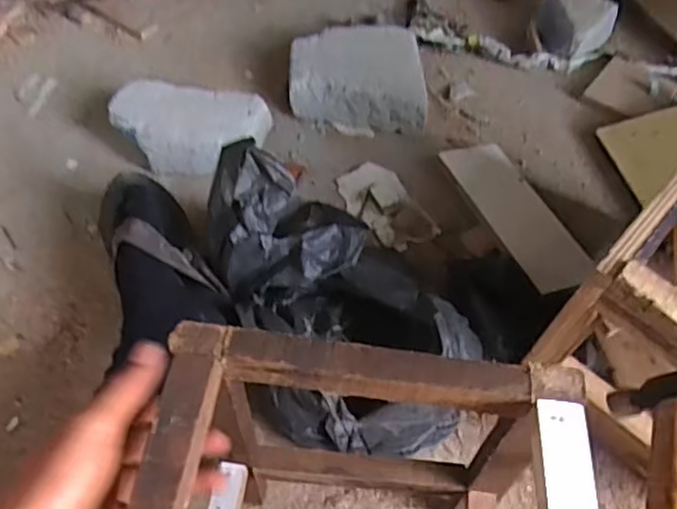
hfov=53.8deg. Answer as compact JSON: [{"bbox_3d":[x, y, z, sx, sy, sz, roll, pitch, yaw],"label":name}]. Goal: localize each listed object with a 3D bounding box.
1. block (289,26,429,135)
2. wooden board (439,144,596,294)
[{"bbox_3d":[0.032,-0.275,1.043,0.204,0.064,0.182,4,56,2],"label":"block"},{"bbox_3d":[0.235,-0.059,0.885,0.100,0.013,0.264,-13,51,-16],"label":"wooden board"}]

